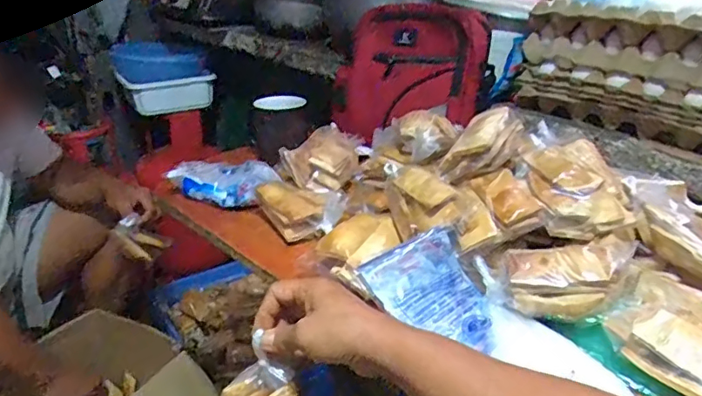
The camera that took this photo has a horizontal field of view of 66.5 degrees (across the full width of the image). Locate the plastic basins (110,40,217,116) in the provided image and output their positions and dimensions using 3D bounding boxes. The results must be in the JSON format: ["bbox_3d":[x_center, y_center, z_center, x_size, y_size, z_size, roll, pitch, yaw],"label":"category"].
[{"bbox_3d":[-0.516,-0.329,1.479,0.220,0.157,0.139,-14,31,-30],"label":"plastic basins"}]

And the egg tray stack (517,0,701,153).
[{"bbox_3d":[0.420,-0.185,0.730,0.237,0.143,0.279,-16,32,-33],"label":"egg tray stack"}]

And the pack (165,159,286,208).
[{"bbox_3d":[-0.166,-0.029,0.720,0.147,0.045,0.084,18,30,28],"label":"pack"}]

